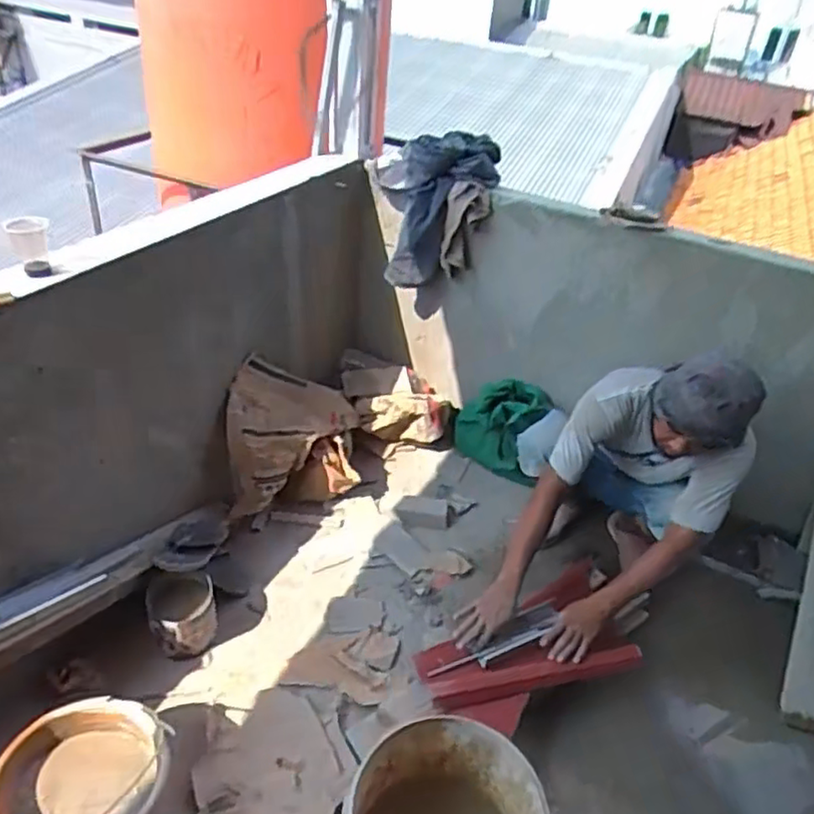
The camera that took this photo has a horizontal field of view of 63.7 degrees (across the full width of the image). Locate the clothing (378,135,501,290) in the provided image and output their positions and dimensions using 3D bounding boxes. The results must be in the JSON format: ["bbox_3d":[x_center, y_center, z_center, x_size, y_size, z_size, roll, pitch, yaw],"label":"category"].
[{"bbox_3d":[0.086,-0.553,1.885,0.306,0.405,0.177,8,36,2],"label":"clothing"}]

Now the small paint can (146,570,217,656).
[{"bbox_3d":[-0.517,0.485,1.525,0.143,0.175,0.120,-8,38,-19],"label":"small paint can"}]

